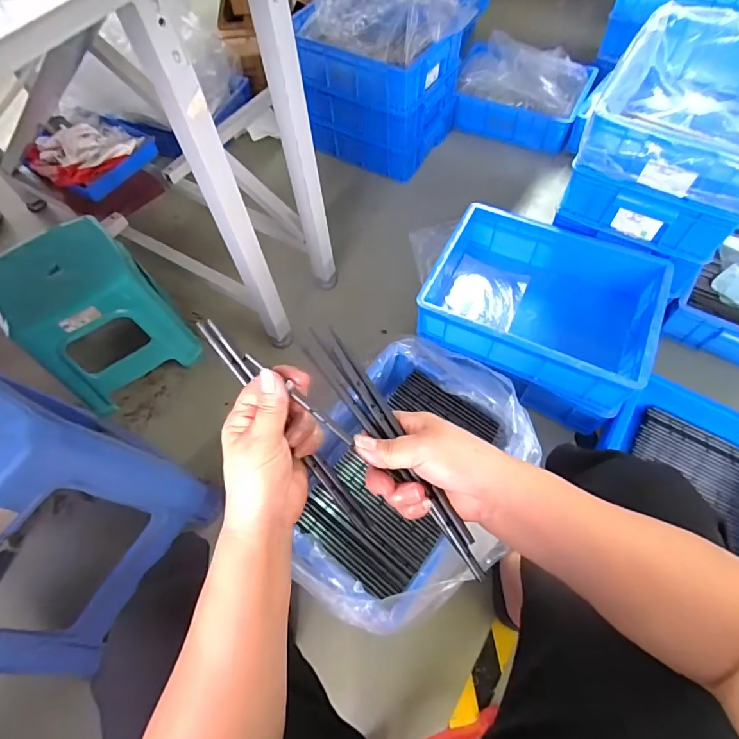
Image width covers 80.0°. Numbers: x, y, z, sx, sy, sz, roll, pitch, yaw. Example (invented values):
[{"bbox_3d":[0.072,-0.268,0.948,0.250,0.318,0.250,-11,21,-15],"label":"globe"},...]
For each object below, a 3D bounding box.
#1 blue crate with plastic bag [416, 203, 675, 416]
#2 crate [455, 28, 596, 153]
[{"bbox_3d":[0.340,-0.141,0.878,0.407,0.124,0.346,24,65,15],"label":"blue crate with plastic bag"},{"bbox_3d":[0.491,-0.883,1.376,0.373,0.202,0.284,21,64,14],"label":"crate"}]

